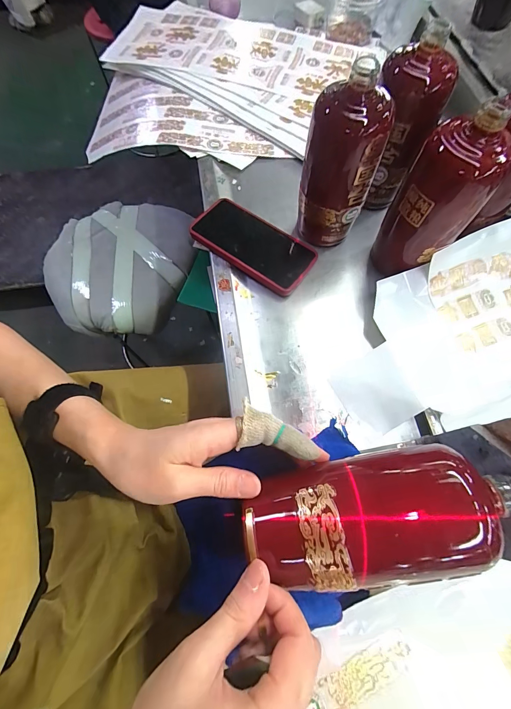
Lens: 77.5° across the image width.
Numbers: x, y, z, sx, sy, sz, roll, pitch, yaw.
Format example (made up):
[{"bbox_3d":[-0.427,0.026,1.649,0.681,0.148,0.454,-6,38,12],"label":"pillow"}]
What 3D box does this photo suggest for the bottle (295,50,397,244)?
[{"bbox_3d":[0.094,-0.210,0.367,0.081,0.176,0.069,16,68,7],"label":"bottle"}]

